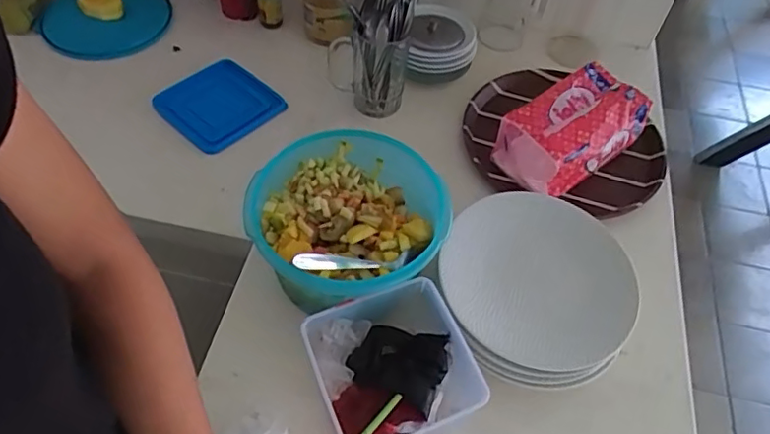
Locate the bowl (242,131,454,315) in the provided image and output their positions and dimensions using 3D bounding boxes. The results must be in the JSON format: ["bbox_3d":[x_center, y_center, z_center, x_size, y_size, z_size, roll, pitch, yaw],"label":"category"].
[{"bbox_3d":[-0.037,0.010,0.614,0.192,0.102,0.189,1,54,-2],"label":"bowl"}]

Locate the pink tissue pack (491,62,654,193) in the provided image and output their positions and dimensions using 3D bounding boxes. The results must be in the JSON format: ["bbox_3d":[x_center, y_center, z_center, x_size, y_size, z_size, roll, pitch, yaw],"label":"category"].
[{"bbox_3d":[0.247,-0.116,0.756,0.192,0.074,0.116,-31,61,-23],"label":"pink tissue pack"}]

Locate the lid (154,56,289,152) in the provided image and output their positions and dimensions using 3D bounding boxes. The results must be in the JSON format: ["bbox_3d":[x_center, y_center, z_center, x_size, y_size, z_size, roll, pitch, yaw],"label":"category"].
[{"bbox_3d":[-0.232,-0.158,0.807,0.137,0.018,0.135,39,62,18],"label":"lid"}]

